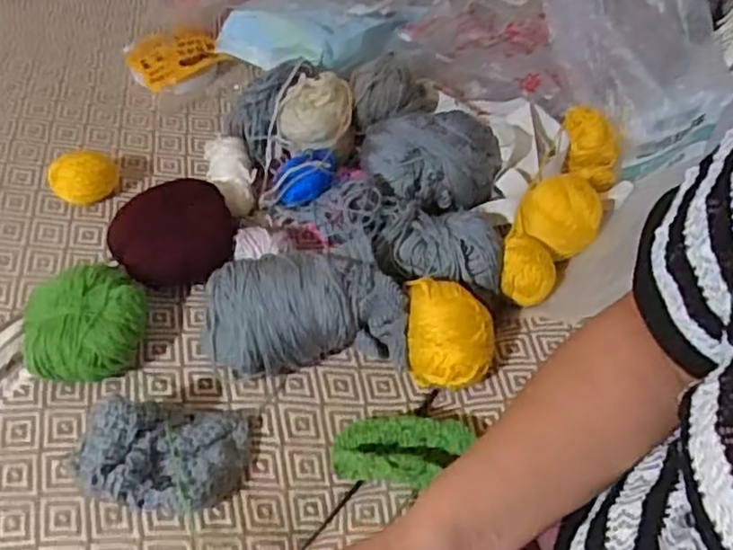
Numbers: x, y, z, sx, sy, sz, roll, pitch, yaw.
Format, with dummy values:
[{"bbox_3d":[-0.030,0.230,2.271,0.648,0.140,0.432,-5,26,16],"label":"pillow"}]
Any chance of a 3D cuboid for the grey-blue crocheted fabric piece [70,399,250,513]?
[{"bbox_3d":[-0.141,0.126,0.478,0.122,0.060,0.079,-17,52,-17],"label":"grey-blue crocheted fabric piece"}]

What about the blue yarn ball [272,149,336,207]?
[{"bbox_3d":[-0.060,-0.091,0.653,0.060,0.053,0.054,-5,49,-7],"label":"blue yarn ball"}]

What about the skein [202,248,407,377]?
[{"bbox_3d":[-0.049,0.033,0.555,0.161,0.077,0.084,-4,49,-6],"label":"skein"}]

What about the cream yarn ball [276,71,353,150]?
[{"bbox_3d":[-0.051,-0.158,0.681,0.072,0.066,0.060,-1,49,-4],"label":"cream yarn ball"}]

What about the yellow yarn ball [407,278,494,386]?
[{"bbox_3d":[0.067,0.048,0.560,0.065,0.057,0.089,-1,49,-3],"label":"yellow yarn ball"}]

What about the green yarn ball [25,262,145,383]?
[{"bbox_3d":[-0.221,0.041,0.540,0.088,0.055,0.083,1,49,-2],"label":"green yarn ball"}]

